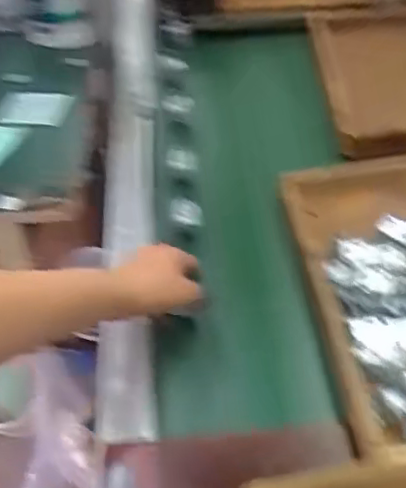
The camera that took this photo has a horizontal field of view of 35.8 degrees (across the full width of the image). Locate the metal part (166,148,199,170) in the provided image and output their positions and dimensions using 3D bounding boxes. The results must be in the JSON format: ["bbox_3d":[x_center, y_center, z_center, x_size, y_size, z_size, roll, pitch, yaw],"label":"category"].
[{"bbox_3d":[-0.028,-0.117,0.871,0.044,0.022,0.020,3,43,9],"label":"metal part"}]

